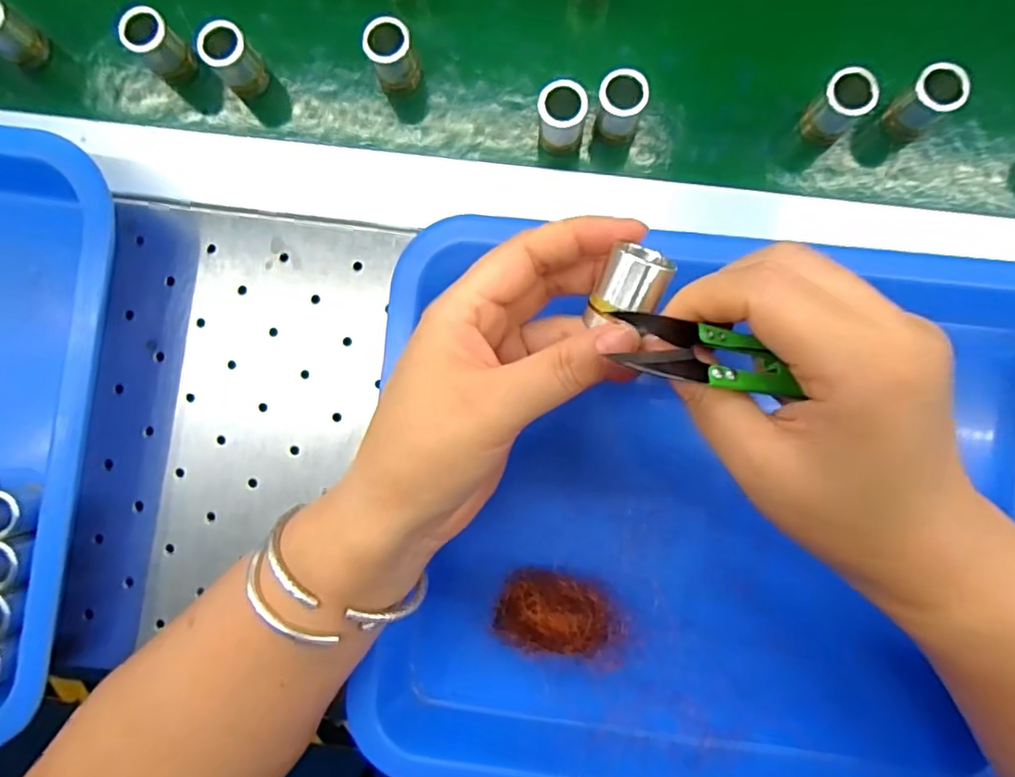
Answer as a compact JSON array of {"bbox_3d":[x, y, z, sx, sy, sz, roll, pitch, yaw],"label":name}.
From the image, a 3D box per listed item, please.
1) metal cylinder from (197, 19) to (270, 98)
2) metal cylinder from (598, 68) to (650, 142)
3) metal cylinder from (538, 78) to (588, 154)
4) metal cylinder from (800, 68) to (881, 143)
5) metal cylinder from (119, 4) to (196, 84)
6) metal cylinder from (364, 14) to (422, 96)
[{"bbox_3d":[-0.140,-0.168,0.296,0.023,0.028,0.022,0,88,2],"label":"metal cylinder"},{"bbox_3d":[0.055,-0.138,0.287,0.022,0.034,0.020,0,88,2],"label":"metal cylinder"},{"bbox_3d":[0.027,-0.133,0.288,0.022,0.033,0.022,0,88,2],"label":"metal cylinder"},{"bbox_3d":[0.160,-0.136,0.285,0.020,0.042,0.021,0,88,2],"label":"metal cylinder"},{"bbox_3d":[-0.179,-0.176,0.296,0.021,0.026,0.020,-38,87,0],"label":"metal cylinder"},{"bbox_3d":[-0.058,-0.168,0.294,0.021,0.033,0.020,0,88,2],"label":"metal cylinder"}]

